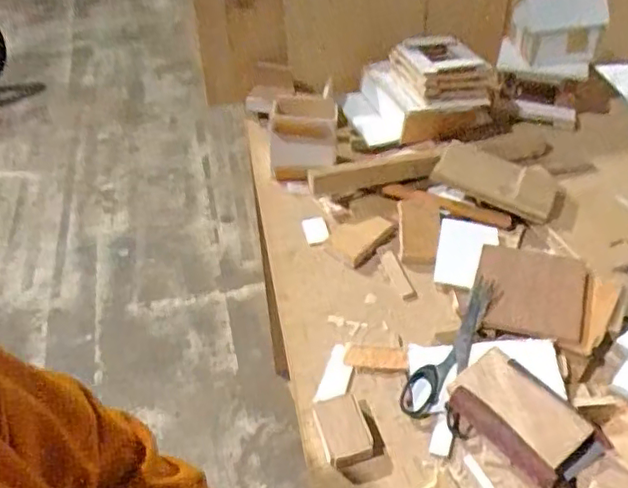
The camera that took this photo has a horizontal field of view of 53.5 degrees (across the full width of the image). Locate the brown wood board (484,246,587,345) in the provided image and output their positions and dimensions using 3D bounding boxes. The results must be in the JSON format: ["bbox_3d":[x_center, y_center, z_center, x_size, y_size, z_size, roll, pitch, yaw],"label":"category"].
[{"bbox_3d":[0.206,0.042,0.590,0.093,0.017,0.091,12,46,14],"label":"brown wood board"}]

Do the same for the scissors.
[{"bbox_3d":[0.136,0.093,0.563,0.064,0.015,0.152,21,65,22],"label":"scissors"}]

